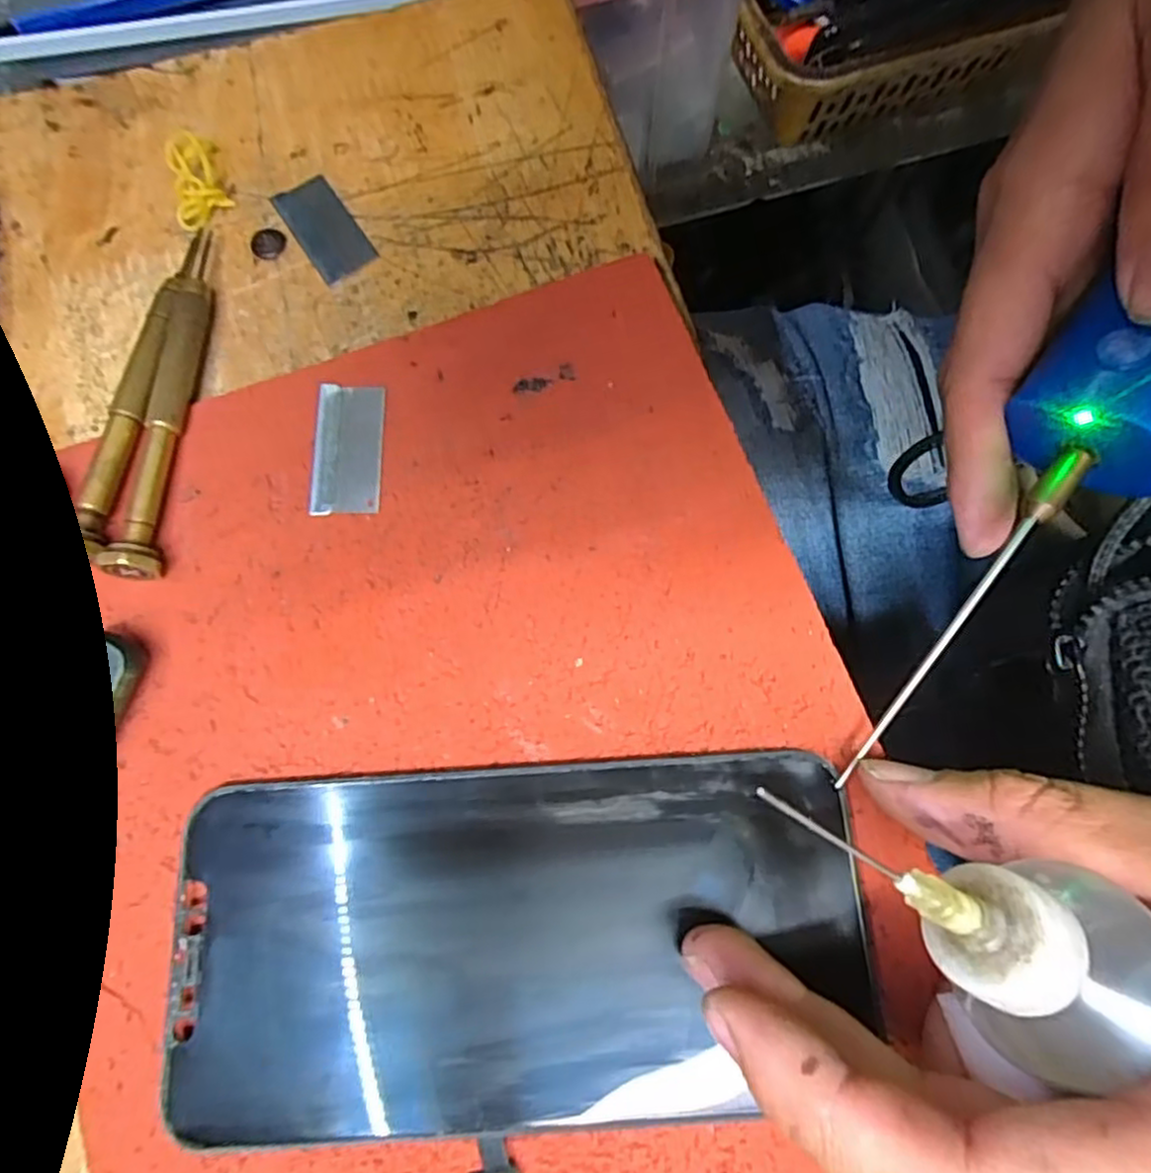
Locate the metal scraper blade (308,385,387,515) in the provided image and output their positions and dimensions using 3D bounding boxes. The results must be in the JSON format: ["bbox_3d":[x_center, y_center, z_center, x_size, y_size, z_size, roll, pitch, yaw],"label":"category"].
[{"bbox_3d":[-0.064,-0.039,0.193,0.019,0.004,0.038,0,75,0],"label":"metal scraper blade"}]

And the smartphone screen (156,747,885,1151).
[{"bbox_3d":[-0.013,0.079,0.159,0.156,0.006,0.077,-8,75,-2],"label":"smartphone screen"}]

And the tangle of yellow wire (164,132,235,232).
[{"bbox_3d":[-0.119,-0.127,0.216,0.018,0.010,0.027,-25,76,-6],"label":"tangle of yellow wire"}]

